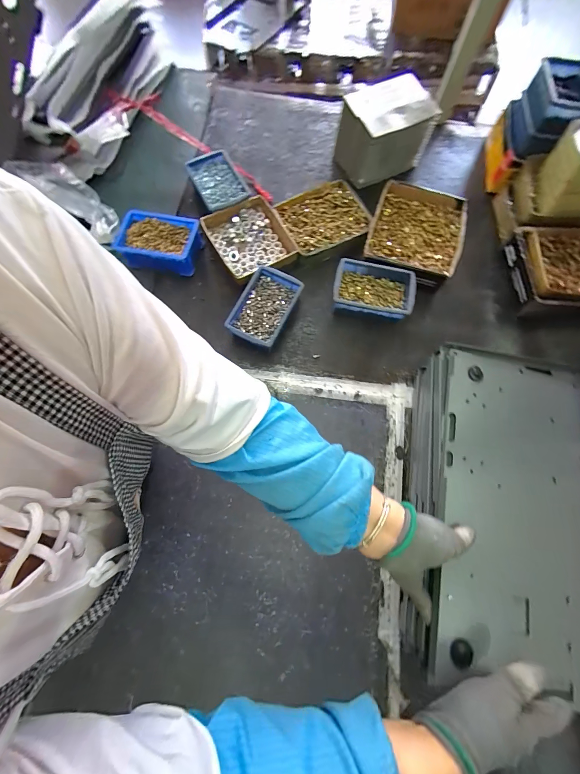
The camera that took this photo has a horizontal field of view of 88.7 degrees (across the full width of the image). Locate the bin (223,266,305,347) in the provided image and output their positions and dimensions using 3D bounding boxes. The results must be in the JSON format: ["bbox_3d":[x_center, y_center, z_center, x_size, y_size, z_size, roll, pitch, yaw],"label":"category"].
[{"bbox_3d":[-0.048,-0.142,0.553,0.097,0.049,0.144,26,76,7],"label":"bin"}]

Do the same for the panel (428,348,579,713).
[{"bbox_3d":[0.322,0.162,0.412,0.251,0.025,0.414,12,74,-5],"label":"panel"}]

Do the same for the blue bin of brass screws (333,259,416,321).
[{"bbox_3d":[0.157,-0.177,0.561,0.151,0.047,0.100,10,74,2],"label":"blue bin of brass screws"}]

